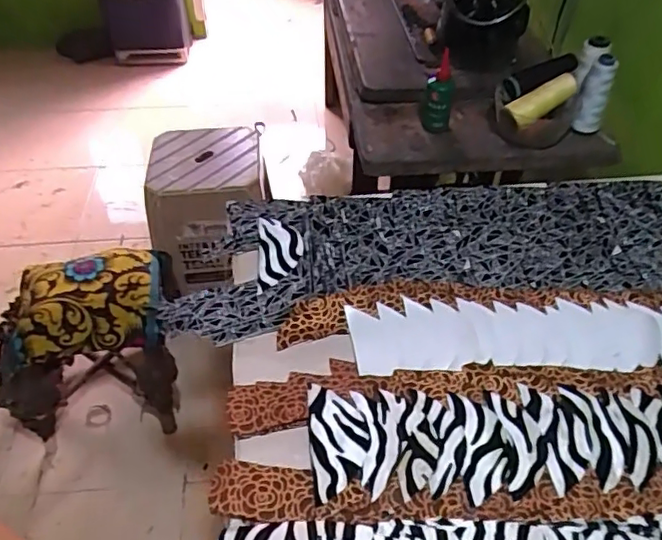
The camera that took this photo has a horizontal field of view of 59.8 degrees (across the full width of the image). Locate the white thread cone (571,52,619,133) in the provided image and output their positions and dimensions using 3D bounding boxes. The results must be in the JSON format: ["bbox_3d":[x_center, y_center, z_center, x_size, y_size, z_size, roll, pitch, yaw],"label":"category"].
[{"bbox_3d":[0.388,-0.251,0.851,0.044,0.112,0.035,20,47,18],"label":"white thread cone"}]

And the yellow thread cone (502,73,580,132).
[{"bbox_3d":[0.310,-0.248,0.847,0.126,0.036,0.033,-31,51,-10],"label":"yellow thread cone"}]

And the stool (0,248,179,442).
[{"bbox_3d":[-0.536,0.151,1.276,0.372,0.346,0.296,-8,46,-8],"label":"stool"}]

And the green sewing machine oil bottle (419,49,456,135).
[{"bbox_3d":[0.163,-0.266,0.869,0.044,0.098,0.057,3,44,1],"label":"green sewing machine oil bottle"}]

